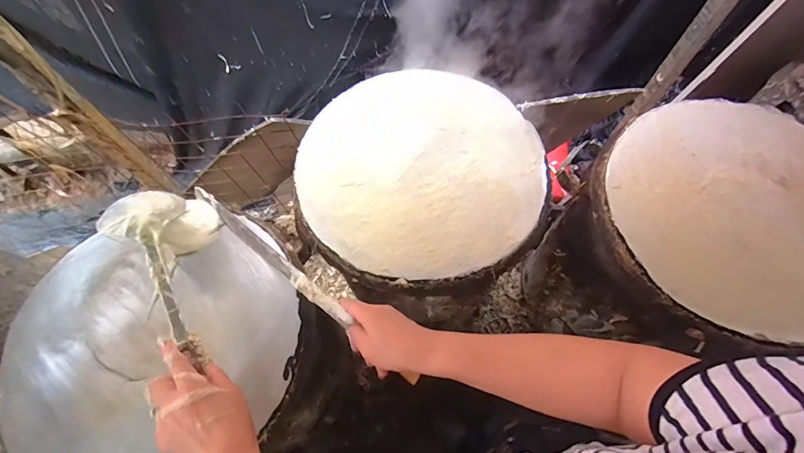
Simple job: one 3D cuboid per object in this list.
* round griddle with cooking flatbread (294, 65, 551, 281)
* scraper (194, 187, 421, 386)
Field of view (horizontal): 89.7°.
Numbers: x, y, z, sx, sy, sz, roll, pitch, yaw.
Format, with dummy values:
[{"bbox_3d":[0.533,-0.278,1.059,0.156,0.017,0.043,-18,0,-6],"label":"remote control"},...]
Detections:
[{"bbox_3d":[0.029,-0.102,0.612,0.359,0.026,0.357,0,65,1],"label":"round griddle with cooking flatbread"},{"bbox_3d":[-0.141,0.063,0.526,0.401,0.025,0.019,36,71,20],"label":"scraper"}]

